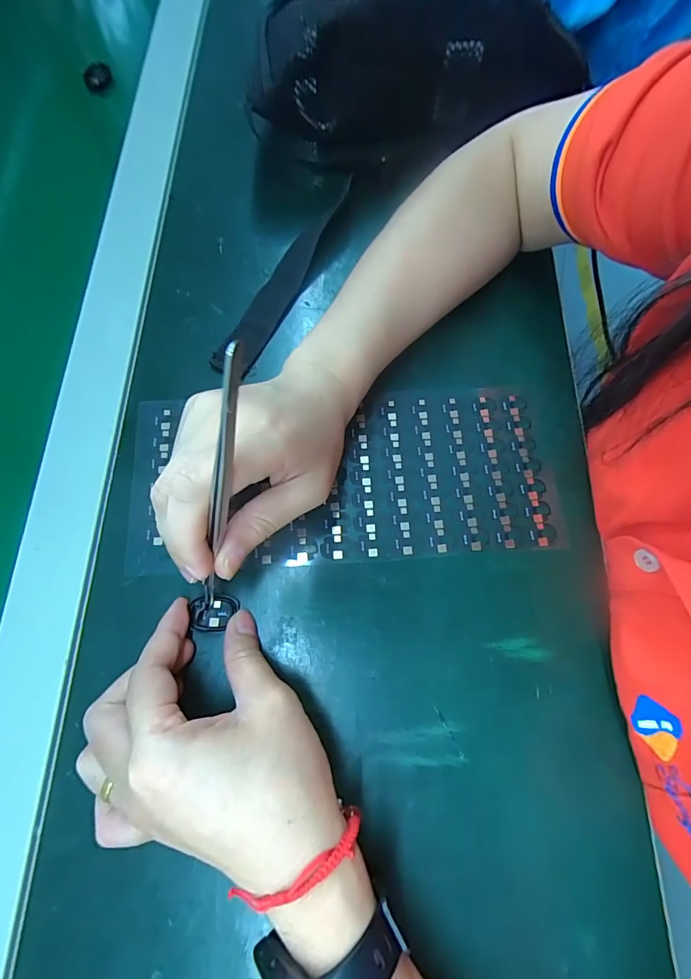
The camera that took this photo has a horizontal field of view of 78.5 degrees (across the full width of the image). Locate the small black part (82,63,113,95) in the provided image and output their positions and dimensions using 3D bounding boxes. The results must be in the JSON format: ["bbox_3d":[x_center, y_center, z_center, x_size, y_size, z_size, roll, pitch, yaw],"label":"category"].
[{"bbox_3d":[-0.222,-0.369,0.379,0.024,0.019,0.010,-23,74,-9],"label":"small black part"}]

